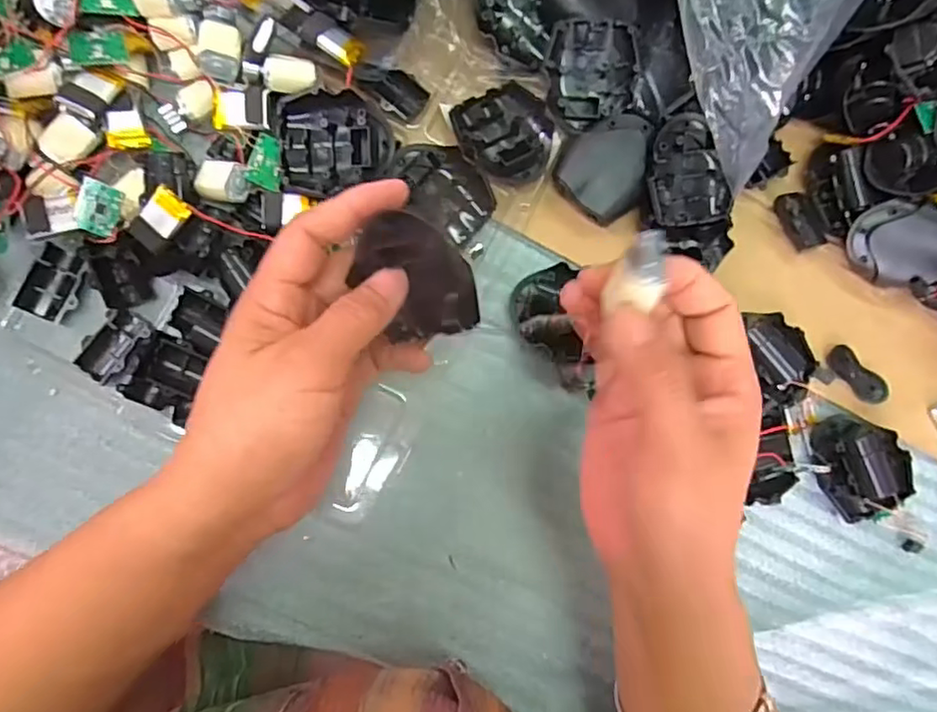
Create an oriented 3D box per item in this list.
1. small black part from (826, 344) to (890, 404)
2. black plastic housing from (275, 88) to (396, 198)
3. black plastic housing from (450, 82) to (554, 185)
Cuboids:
[{"bbox_3d":[0.238,0.011,0.375,0.044,0.008,0.020,44,81,-1],"label":"small black part"},{"bbox_3d":[-0.070,-0.113,0.321,0.059,0.018,0.046,-7,85,-8],"label":"black plastic housing"},{"bbox_3d":[0.022,-0.128,0.354,0.053,0.017,0.057,-19,87,-9],"label":"black plastic housing"}]

